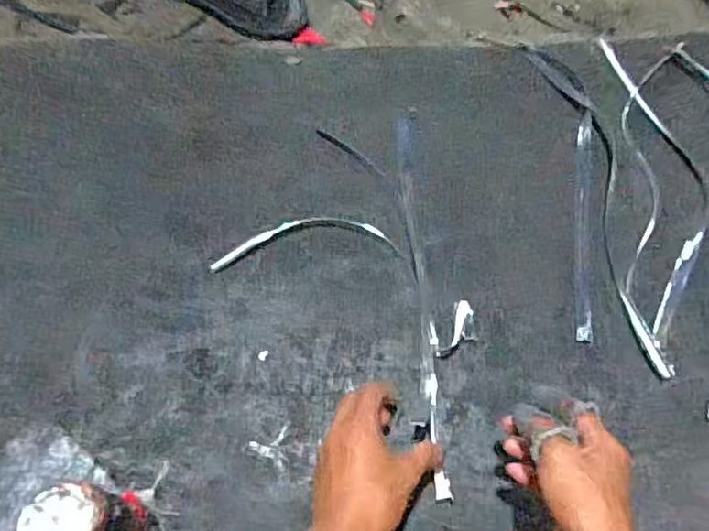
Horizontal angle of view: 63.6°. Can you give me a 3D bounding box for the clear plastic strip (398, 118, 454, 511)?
[{"bbox_3d":[0.074,0.018,0.633,0.019,0.040,0.446,-1,62,-3],"label":"clear plastic strip"}]

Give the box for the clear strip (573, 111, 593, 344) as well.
[{"bbox_3d":[0.271,-0.053,0.677,0.018,0.010,0.297,9,64,1],"label":"clear strip"}]

